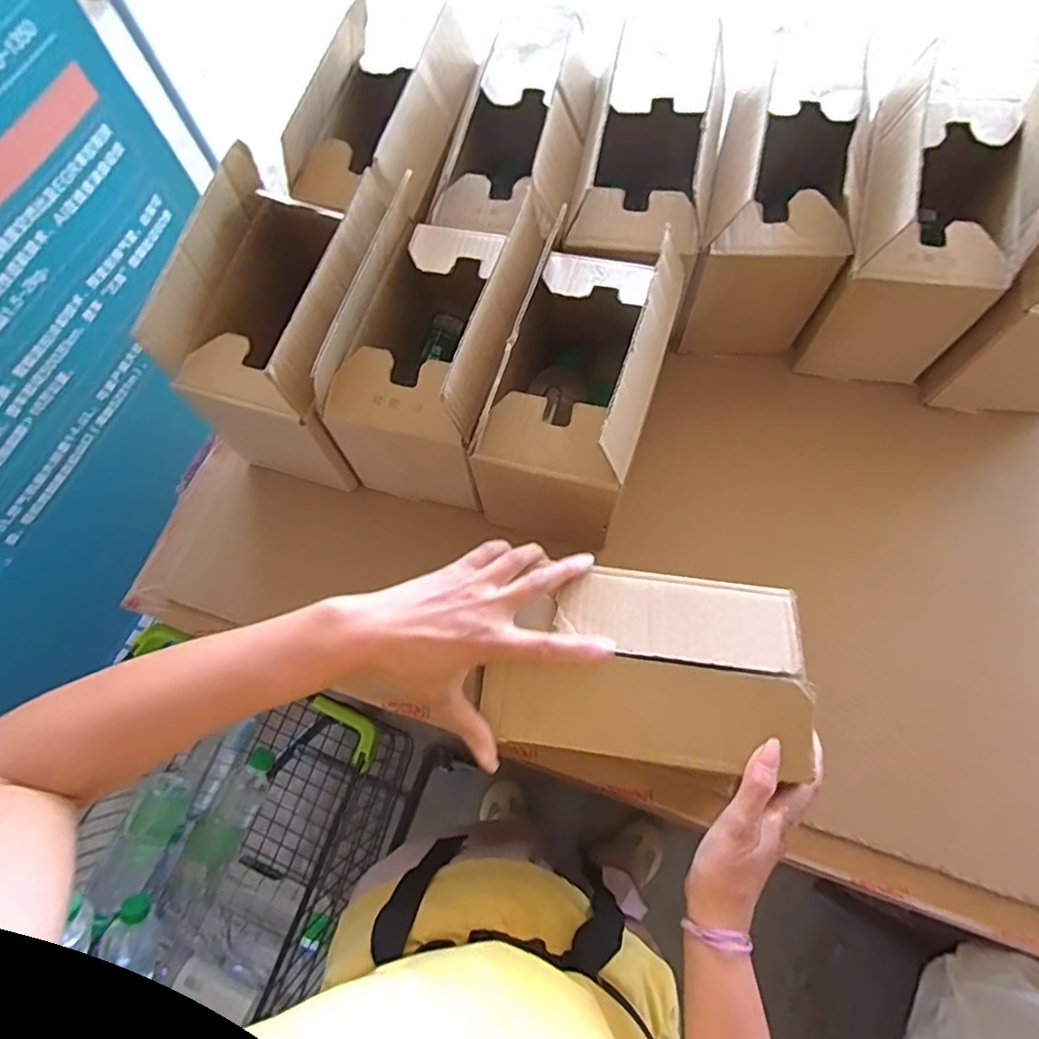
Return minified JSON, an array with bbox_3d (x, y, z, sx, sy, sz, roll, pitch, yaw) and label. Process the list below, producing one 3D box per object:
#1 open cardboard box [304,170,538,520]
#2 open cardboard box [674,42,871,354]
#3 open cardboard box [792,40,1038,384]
[{"bbox_3d":[-0.074,-0.165,0.578,0.154,0.214,0.236,14,71,8],"label":"open cardboard box"},{"bbox_3d":[0.262,-0.312,0.609,0.133,0.203,0.206,13,71,7],"label":"open cardboard box"},{"bbox_3d":[0.397,-0.290,0.593,0.137,0.211,0.228,16,72,8],"label":"open cardboard box"}]

